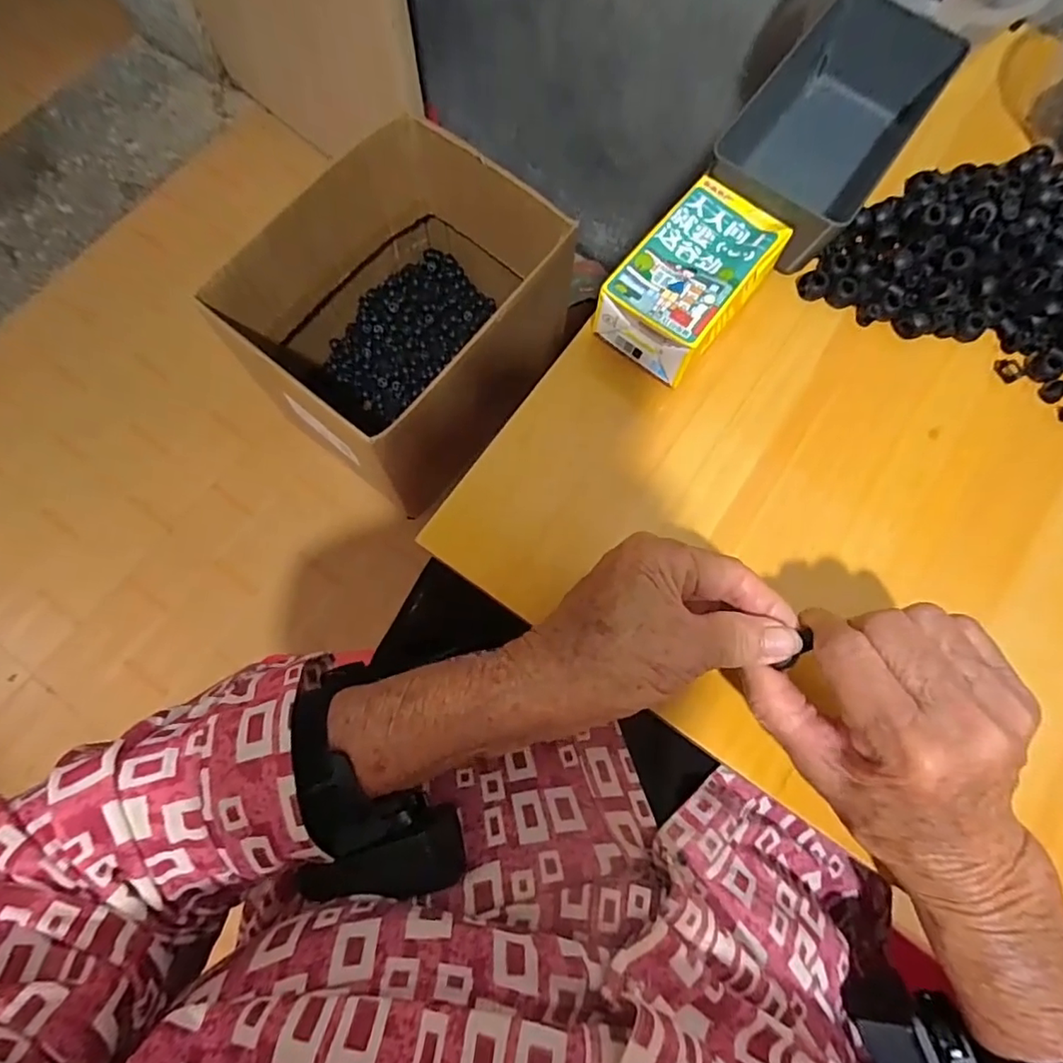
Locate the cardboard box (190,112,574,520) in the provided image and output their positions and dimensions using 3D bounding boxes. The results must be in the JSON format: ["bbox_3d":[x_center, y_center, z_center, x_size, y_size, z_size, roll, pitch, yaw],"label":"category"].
[{"bbox_3d":[-0.160,-0.273,0.756,0.299,0.270,0.355,39,77,6],"label":"cardboard box"}]

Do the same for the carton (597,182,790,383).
[{"bbox_3d":[0.094,-0.149,0.336,0.064,0.045,0.108,38,78,8],"label":"carton"}]

